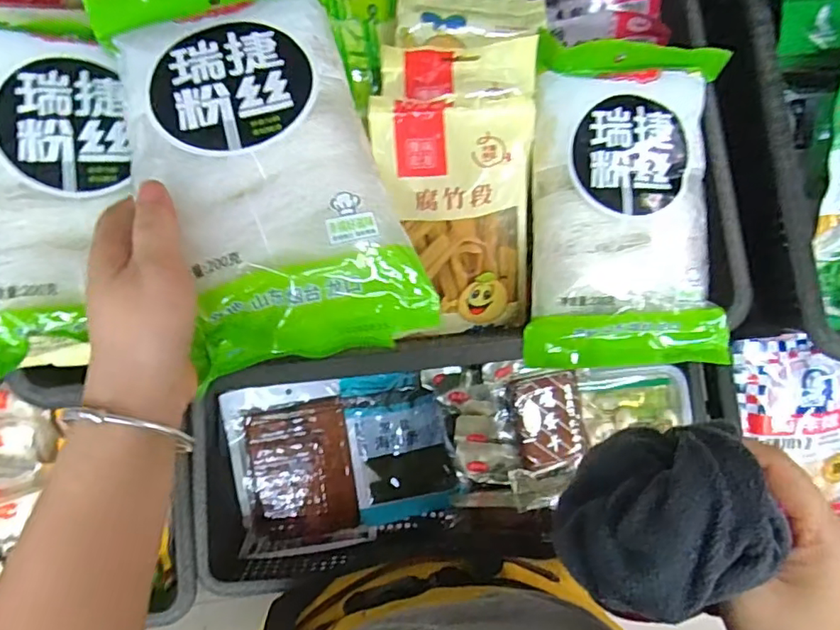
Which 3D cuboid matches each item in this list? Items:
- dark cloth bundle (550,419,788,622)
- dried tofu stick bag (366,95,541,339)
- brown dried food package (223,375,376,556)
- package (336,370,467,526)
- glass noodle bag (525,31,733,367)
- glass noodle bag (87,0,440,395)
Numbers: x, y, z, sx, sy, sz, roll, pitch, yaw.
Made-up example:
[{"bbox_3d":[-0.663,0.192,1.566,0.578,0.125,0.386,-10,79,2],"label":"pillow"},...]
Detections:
[{"bbox_3d":[0.114,0.096,0.261,0.072,0.077,0.090,34,75,9],"label":"dark cloth bundle"},{"bbox_3d":[0.027,-0.072,0.449,0.121,0.191,0.050,-5,28,-3],"label":"dried tofu stick bag"},{"bbox_3d":[-0.152,0.187,0.680,0.145,0.023,0.204,-8,95,-5],"label":"brown dried food package"},{"bbox_3d":[-0.023,0.161,0.689,0.125,0.016,0.178,-9,95,-2],"label":"package"},{"bbox_3d":[0.164,-0.085,0.437,0.145,0.045,0.246,2,92,-2],"label":"glass noodle bag"},{"bbox_3d":[-0.097,-0.097,0.328,0.144,0.043,0.270,-20,76,-8],"label":"glass noodle bag"}]

